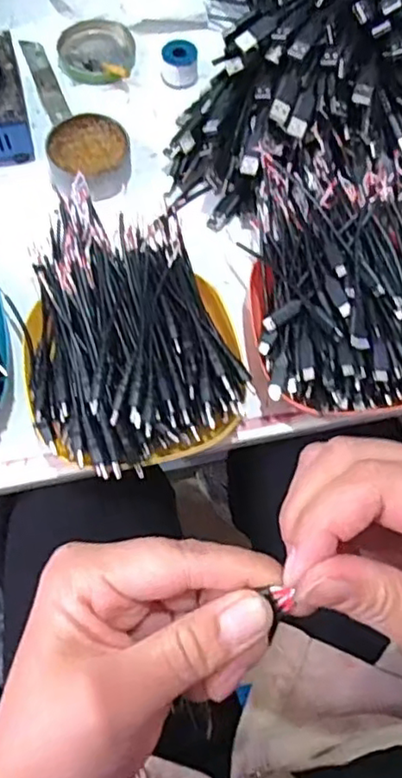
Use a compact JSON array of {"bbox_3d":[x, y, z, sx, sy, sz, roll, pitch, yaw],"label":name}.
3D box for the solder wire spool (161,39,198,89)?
[{"bbox_3d":[-0.018,-0.275,0.530,0.030,0.027,0.026,1,70,-2],"label":"solder wire spool"}]

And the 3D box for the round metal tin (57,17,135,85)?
[{"bbox_3d":[-0.092,-0.297,0.543,0.065,0.014,0.069,1,70,-2],"label":"round metal tin"}]

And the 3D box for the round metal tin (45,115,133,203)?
[{"bbox_3d":[-0.087,-0.184,0.494,0.063,0.025,0.059,1,70,-2],"label":"round metal tin"}]

